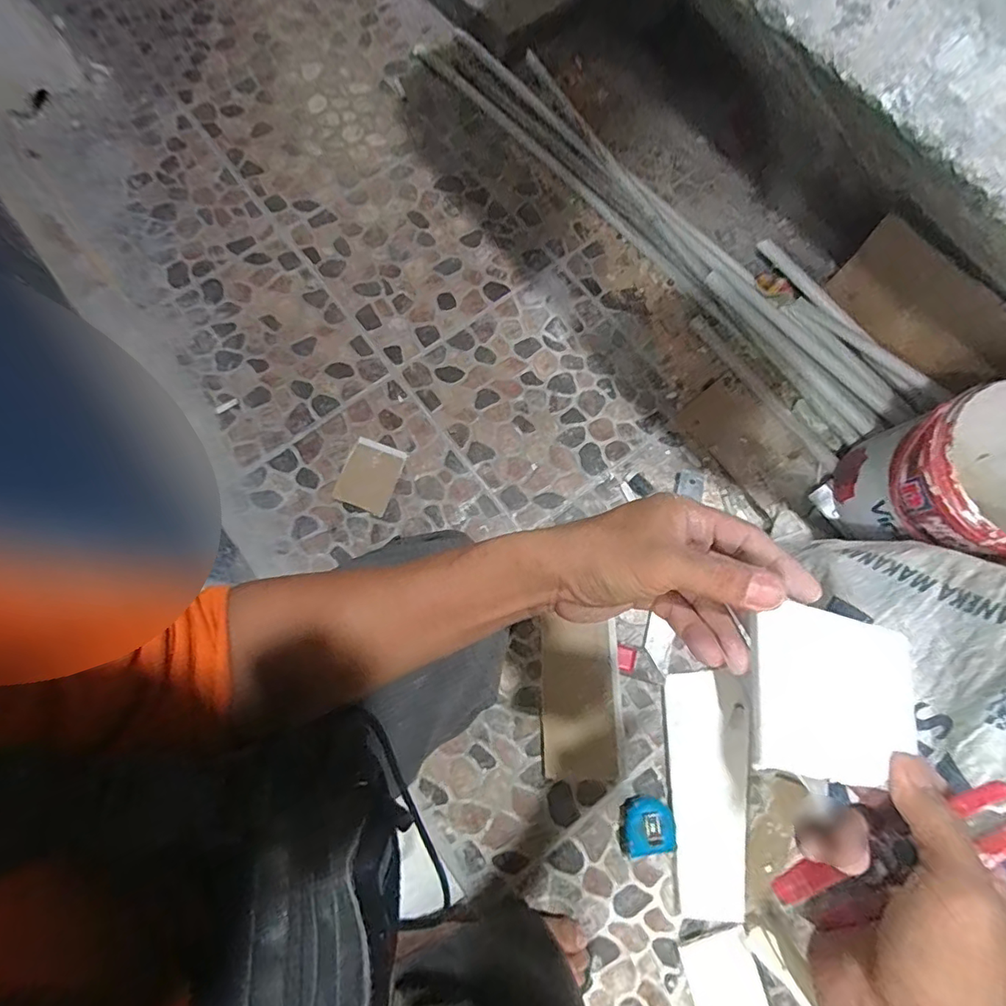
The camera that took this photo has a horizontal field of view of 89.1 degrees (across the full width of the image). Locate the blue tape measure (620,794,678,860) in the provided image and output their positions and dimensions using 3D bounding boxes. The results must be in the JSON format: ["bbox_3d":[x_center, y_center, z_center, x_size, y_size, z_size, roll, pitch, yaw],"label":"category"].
[{"bbox_3d":[0.180,0.403,0.633,0.060,0.037,0.063,2,75,-1],"label":"blue tape measure"}]

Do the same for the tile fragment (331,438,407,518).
[{"bbox_3d":[-0.198,-0.039,0.754,0.081,0.014,0.099,21,76,4],"label":"tile fragment"}]

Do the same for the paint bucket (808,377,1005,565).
[{"bbox_3d":[0.524,-0.013,0.606,0.175,0.226,0.168,0,75,-1],"label":"paint bucket"}]

